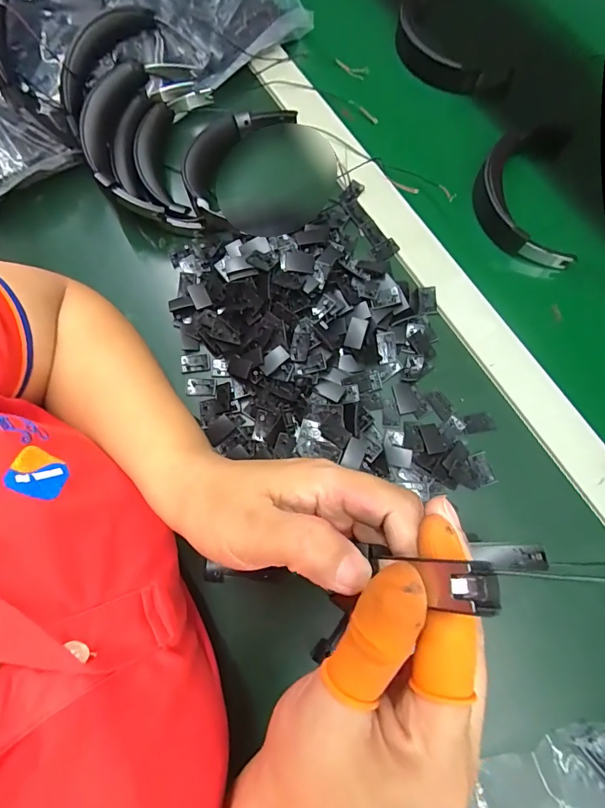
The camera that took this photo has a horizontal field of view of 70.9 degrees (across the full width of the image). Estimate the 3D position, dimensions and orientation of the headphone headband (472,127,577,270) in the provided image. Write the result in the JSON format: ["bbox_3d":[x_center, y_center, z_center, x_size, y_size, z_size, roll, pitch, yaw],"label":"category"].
[{"bbox_3d":[0.209,-0.200,0.399,0.093,0.021,0.143,4,74,0],"label":"headphone headband"}]

